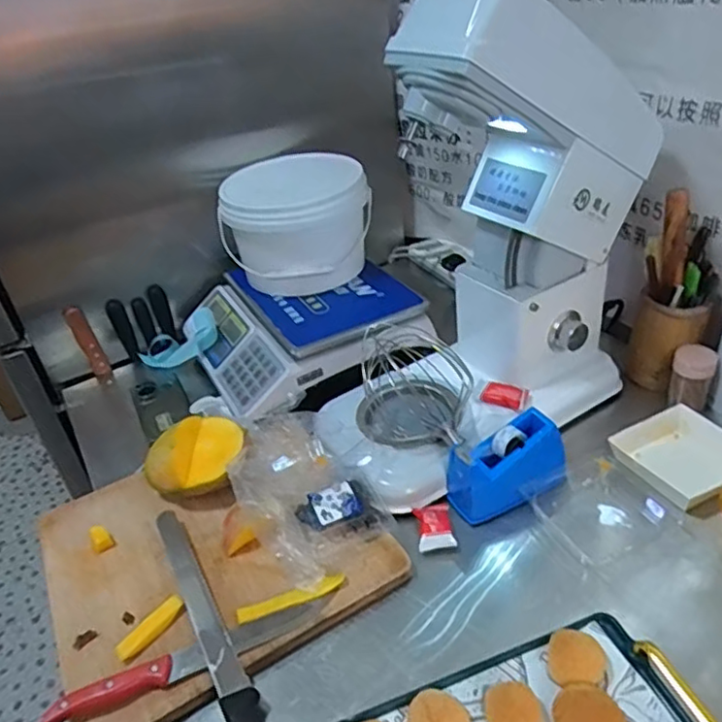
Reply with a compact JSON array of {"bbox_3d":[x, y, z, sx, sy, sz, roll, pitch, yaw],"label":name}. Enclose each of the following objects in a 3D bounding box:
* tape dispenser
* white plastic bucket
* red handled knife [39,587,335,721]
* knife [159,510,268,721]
[{"bbox_3d":[0.176,0.124,0.737,0.135,0.088,0.057,-18,36,-14],"label":"tape dispenser"},{"bbox_3d":[-0.109,-0.235,1.029,0.242,0.168,0.196,-12,35,-6],"label":"white plastic bucket"},{"bbox_3d":[-0.159,0.284,0.599,0.279,0.020,0.030,-19,37,-16],"label":"red handled knife"},{"bbox_3d":[-0.145,0.278,0.615,0.032,0.014,0.359,-22,38,-20],"label":"knife"}]

